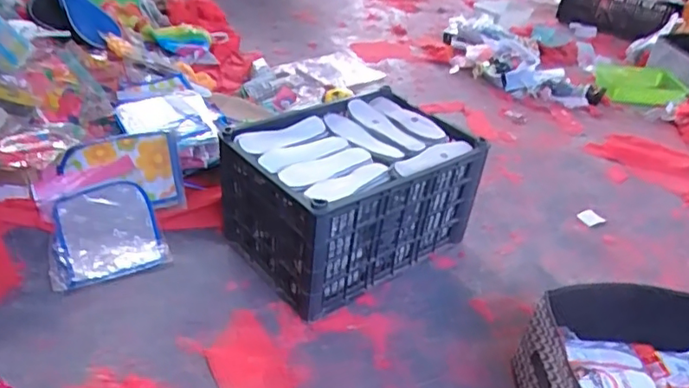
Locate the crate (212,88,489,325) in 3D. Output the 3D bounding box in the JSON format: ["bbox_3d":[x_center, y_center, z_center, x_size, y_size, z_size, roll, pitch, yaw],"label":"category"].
[{"bbox_3d":[0.005,-0.018,1.287,0.482,0.277,0.383,-21,43,-35],"label":"crate"}]

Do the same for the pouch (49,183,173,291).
[{"bbox_3d":[-0.548,0.079,1.286,0.240,0.081,0.291,-8,37,-21],"label":"pouch"}]

